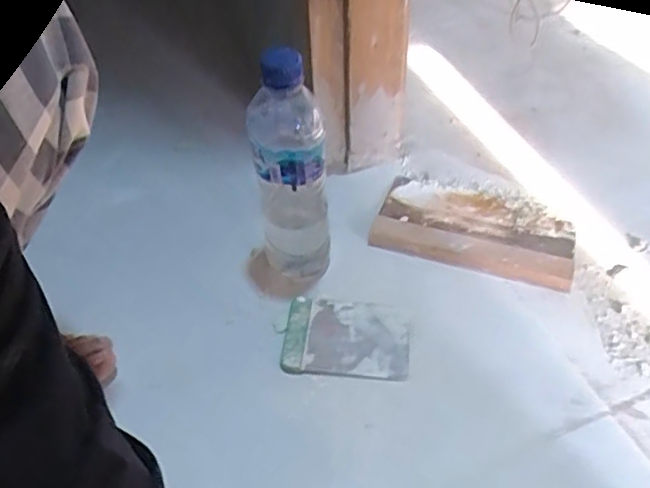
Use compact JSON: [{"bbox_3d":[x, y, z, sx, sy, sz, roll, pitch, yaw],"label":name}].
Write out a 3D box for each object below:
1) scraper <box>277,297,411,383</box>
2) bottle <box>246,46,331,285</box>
[{"bbox_3d":[0.020,0.081,0.582,0.111,0.010,0.086,5,47,8],"label":"scraper"},{"bbox_3d":[-0.030,-0.057,0.570,0.064,0.223,0.055,-8,46,-5],"label":"bottle"}]

